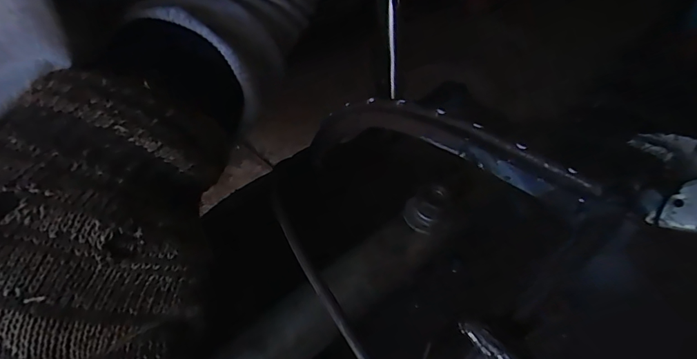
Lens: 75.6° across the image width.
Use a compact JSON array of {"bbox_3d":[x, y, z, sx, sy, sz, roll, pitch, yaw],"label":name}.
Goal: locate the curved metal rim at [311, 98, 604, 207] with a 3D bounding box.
[{"bbox_3d":[0.036,-0.018,0.231,0.167,0.039,0.014,18,49,43],"label":"curved metal rim"}]

